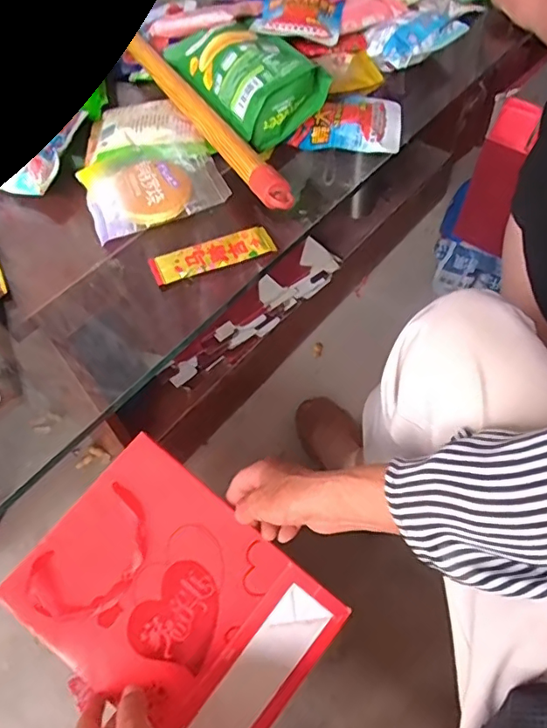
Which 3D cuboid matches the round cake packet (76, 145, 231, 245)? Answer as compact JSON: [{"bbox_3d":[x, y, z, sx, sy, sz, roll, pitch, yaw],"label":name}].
[{"bbox_3d":[-0.119,-0.177,0.512,0.126,0.018,0.101,-19,55,-9],"label":"round cake packet"}]

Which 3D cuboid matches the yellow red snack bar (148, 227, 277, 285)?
[{"bbox_3d":[-0.054,-0.097,0.463,0.108,0.009,0.031,-19,55,-9],"label":"yellow red snack bar"}]

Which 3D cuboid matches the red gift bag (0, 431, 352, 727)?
[{"bbox_3d":[-0.085,0.218,0.476,0.260,0.013,0.184,40,75,3],"label":"red gift bag"}]

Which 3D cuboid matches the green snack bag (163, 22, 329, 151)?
[{"bbox_3d":[-0.035,-0.317,0.558,0.097,0.058,0.211,-25,56,-12],"label":"green snack bag"}]

